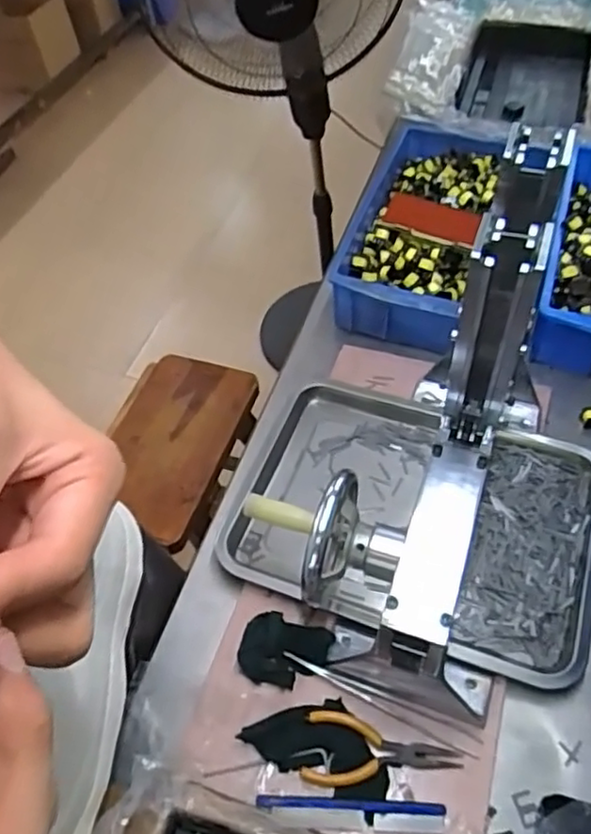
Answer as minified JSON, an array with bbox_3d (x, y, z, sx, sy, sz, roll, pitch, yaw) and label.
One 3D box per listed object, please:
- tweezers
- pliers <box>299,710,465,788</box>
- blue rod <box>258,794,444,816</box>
[{"bbox_3d":[0.073,0.238,0.563,0.171,0.014,0.021,21,57,20],"label":"tweezers"},{"bbox_3d":[0.069,0.271,0.528,0.124,0.011,0.053,5,53,9],"label":"pliers"},{"bbox_3d":[0.041,0.298,0.507,0.142,0.006,0.008,0,52,6],"label":"blue rod"}]

